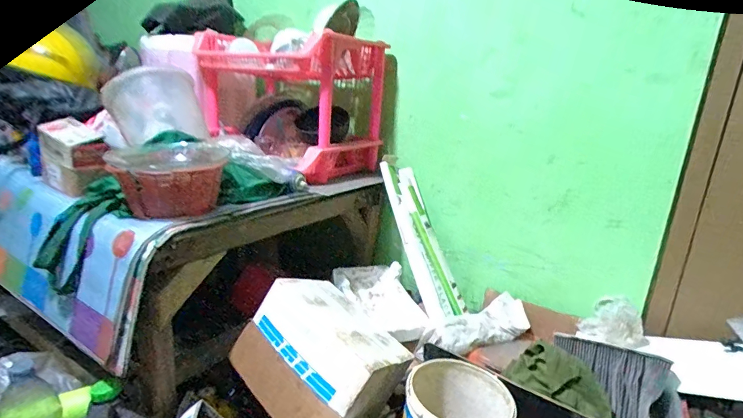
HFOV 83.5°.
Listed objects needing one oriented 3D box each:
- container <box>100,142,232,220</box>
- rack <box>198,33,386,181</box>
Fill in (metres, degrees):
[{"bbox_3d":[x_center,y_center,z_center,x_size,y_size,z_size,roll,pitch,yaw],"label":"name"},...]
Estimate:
[{"bbox_3d":[-0.376,-0.050,0.790,0.195,0.118,0.191,-1,16,-15],"label":"container"},{"bbox_3d":[-0.225,-0.289,1.171,0.435,0.339,0.333,12,18,30],"label":"rack"}]

